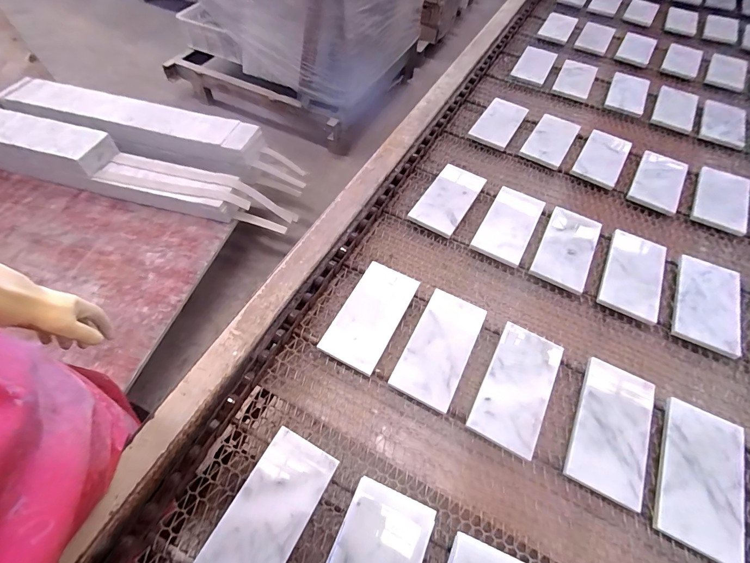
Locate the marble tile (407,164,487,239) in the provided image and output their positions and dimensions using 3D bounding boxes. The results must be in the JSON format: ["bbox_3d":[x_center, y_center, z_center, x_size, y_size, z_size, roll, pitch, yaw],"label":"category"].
[{"bbox_3d":[0.126,-0.144,0.622,0.078,0.012,0.155,26,56,18],"label":"marble tile"}]

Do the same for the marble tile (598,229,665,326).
[{"bbox_3d":[0.393,-0.013,0.555,0.076,0.008,0.159,22,56,22],"label":"marble tile"}]

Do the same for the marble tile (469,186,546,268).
[{"bbox_3d":[0.222,-0.097,0.599,0.077,0.014,0.156,22,56,22],"label":"marble tile"}]

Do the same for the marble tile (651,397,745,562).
[{"bbox_3d":[0.366,0.216,0.408,0.082,0.008,0.156,25,58,19],"label":"marble tile"}]

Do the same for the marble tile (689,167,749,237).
[{"bbox_3d":[0.627,-0.152,0.660,0.081,0.011,0.173,26,55,26],"label":"marble tile"}]

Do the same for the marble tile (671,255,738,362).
[{"bbox_3d":[0.485,0.025,0.535,0.080,0.015,0.159,22,58,18],"label":"marble tile"}]

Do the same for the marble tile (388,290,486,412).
[{"bbox_3d":[0.086,0.082,0.474,0.076,0.013,0.153,24,63,14],"label":"marble tile"}]

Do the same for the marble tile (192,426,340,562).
[{"bbox_3d":[-0.110,0.239,0.374,0.077,0.005,0.151,26,62,13],"label":"marble tile"}]

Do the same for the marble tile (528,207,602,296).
[{"bbox_3d":[0.306,-0.057,0.578,0.078,0.008,0.160,24,57,19],"label":"marble tile"}]

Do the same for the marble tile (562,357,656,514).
[{"bbox_3d":[0.281,0.172,0.432,0.078,0.011,0.154,22,61,19],"label":"marble tile"}]

